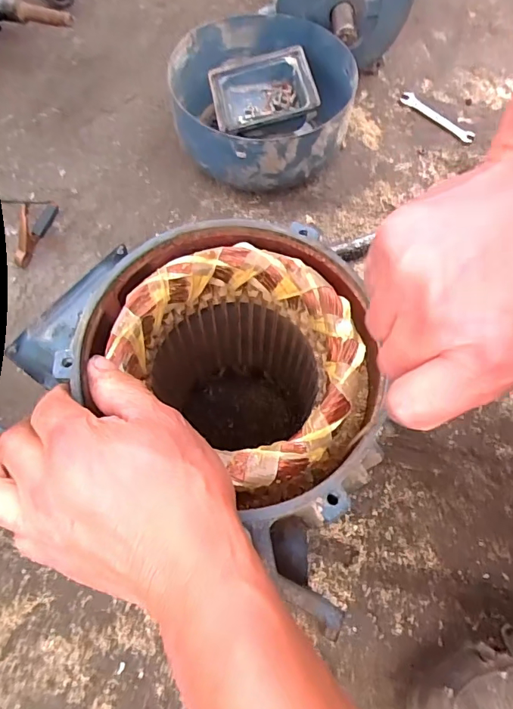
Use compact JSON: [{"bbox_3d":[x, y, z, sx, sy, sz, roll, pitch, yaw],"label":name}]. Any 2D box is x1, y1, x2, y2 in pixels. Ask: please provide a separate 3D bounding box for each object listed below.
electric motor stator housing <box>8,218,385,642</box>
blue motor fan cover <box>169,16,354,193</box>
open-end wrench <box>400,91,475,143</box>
[{"bbox_3d":[0.002,0.050,0.382,0.207,0.246,0.166,38,71,15],"label":"electric motor stator housing"},{"bbox_3d":[0.008,-0.305,0.584,0.212,0.099,0.218,-27,67,-10],"label":"blue motor fan cover"},{"bbox_3d":[0.249,-0.329,0.646,0.024,0.005,0.118,-42,73,-17],"label":"open-end wrench"}]

